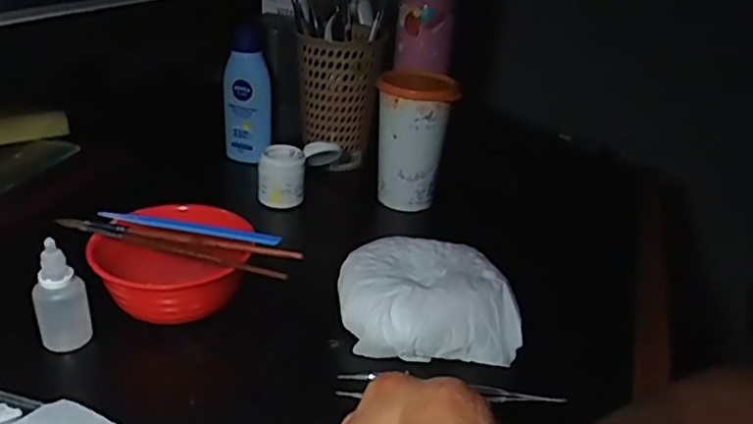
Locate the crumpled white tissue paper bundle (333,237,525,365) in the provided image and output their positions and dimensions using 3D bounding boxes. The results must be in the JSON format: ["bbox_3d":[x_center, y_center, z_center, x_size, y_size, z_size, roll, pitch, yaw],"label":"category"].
[{"bbox_3d":[0.038,0.056,0.460,0.125,0.035,0.112,3,28,-5],"label":"crumpled white tissue paper bundle"}]

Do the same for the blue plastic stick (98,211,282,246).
[{"bbox_3d":[-0.138,0.012,0.455,0.139,0.007,0.014,9,28,6],"label":"blue plastic stick"}]

